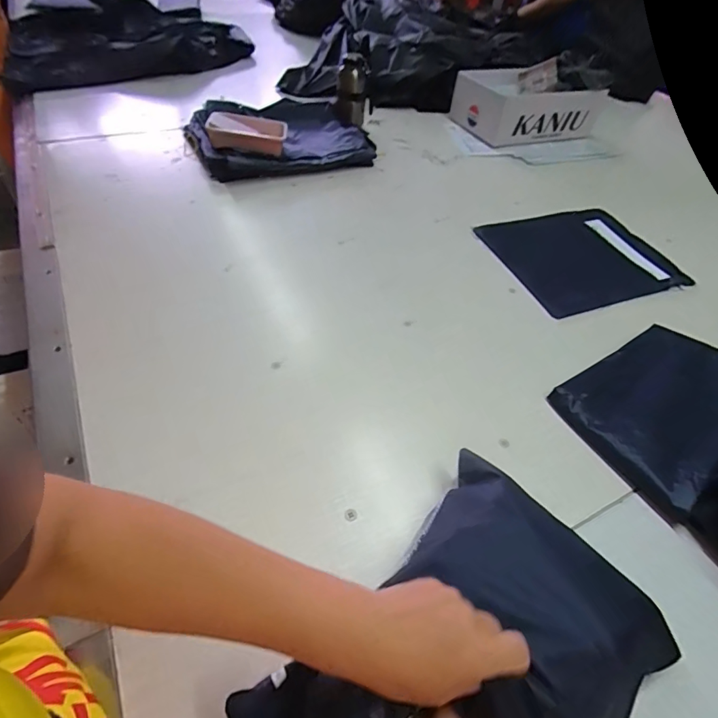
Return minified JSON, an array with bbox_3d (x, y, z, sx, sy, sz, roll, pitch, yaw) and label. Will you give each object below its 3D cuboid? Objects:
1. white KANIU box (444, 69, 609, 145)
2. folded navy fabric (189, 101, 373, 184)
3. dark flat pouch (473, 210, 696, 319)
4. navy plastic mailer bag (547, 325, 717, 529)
[{"bbox_3d":[0.481,-0.727,1.260,0.371,0.110,0.243,-8,50,-13],"label":"white KANIU box"},{"bbox_3d":[-0.195,-0.555,1.069,0.412,0.068,0.342,-13,51,-17],"label":"folded navy fabric"},{"bbox_3d":[0.447,-0.208,0.881,0.343,0.017,0.280,-13,51,-17],"label":"dark flat pouch"},{"bbox_3d":[0.430,0.060,0.605,0.272,0.041,0.207,-23,55,-24],"label":"navy plastic mailer bag"}]

